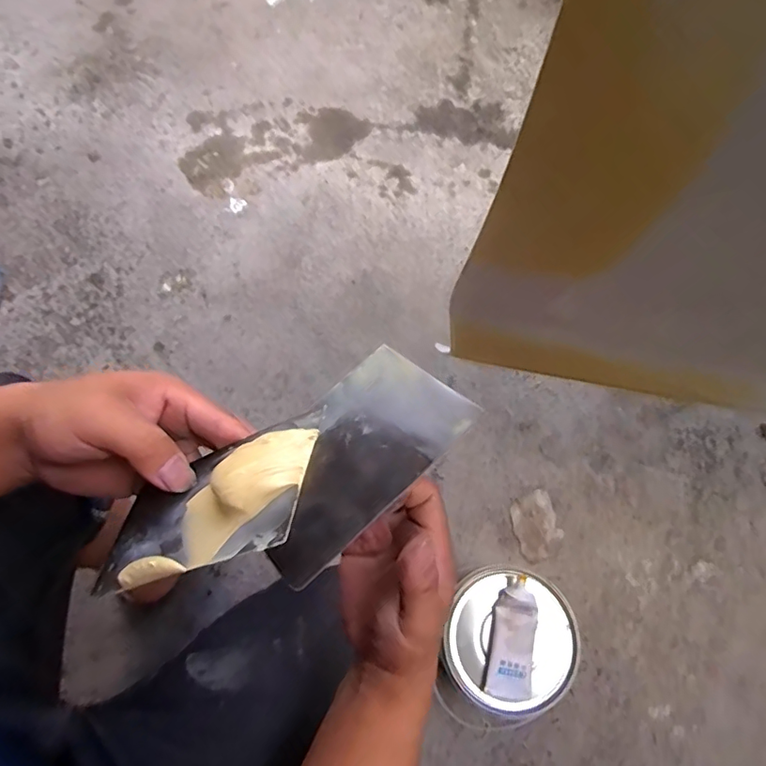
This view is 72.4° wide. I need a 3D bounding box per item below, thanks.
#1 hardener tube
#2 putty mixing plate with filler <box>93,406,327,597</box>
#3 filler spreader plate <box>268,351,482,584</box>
[{"bbox_3d":[0.145,0.283,0.582,0.048,0.026,0.126,8,71,3],"label":"hardener tube"},{"bbox_3d":[-0.095,0.060,0.262,0.135,0.019,0.070,-26,37,21],"label":"putty mixing plate with filler"},{"bbox_3d":[-0.019,0.040,0.293,0.131,0.004,0.072,-43,67,-8],"label":"filler spreader plate"}]

